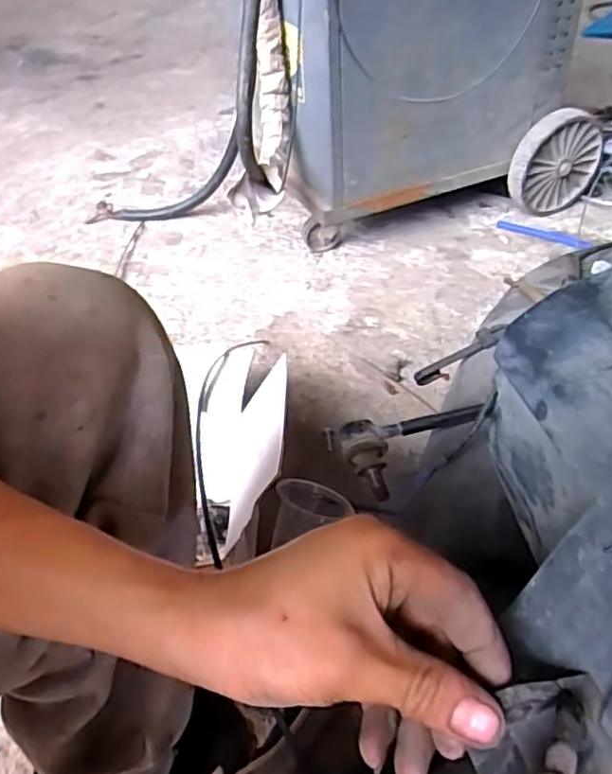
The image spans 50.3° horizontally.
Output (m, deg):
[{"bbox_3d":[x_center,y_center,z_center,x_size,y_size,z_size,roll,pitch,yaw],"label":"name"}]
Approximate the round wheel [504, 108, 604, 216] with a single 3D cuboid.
[{"bbox_3d":[0.457,-0.406,1.197,0.179,0.193,0.049,-21,47,-17],"label":"round wheel"}]

